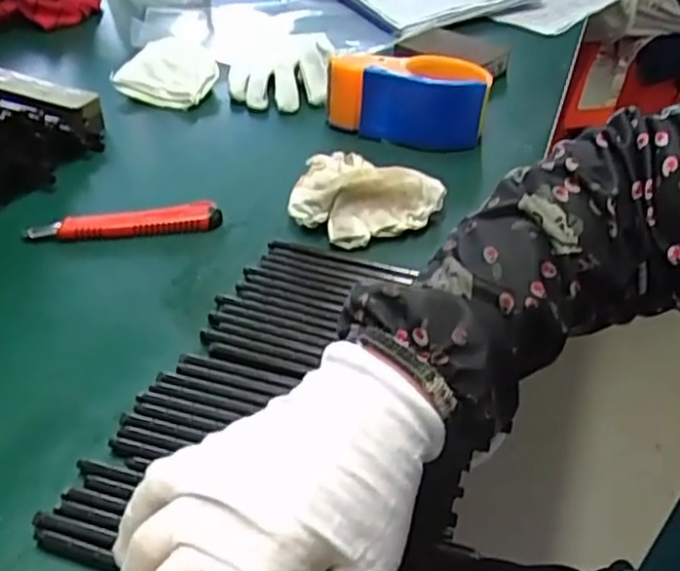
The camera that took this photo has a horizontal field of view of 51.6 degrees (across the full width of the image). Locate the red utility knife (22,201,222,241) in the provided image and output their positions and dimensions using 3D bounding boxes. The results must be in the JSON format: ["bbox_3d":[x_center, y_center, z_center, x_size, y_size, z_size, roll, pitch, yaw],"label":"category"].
[{"bbox_3d":[-0.152,-0.043,0.494,0.132,0.014,0.018,-7,42,-12],"label":"red utility knife"}]

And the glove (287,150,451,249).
[{"bbox_3d":[0.009,-0.072,0.510,0.101,0.032,0.085,33,49,30],"label":"glove"}]

